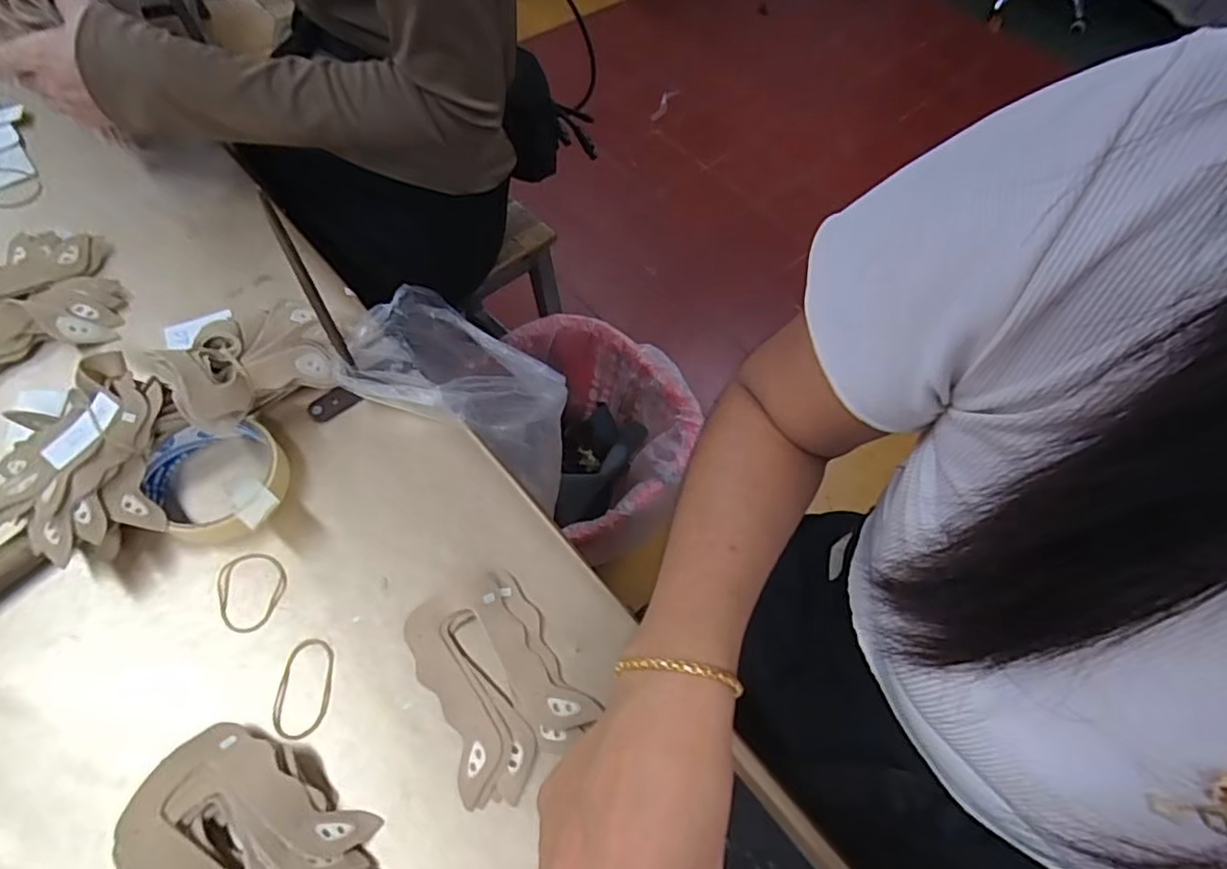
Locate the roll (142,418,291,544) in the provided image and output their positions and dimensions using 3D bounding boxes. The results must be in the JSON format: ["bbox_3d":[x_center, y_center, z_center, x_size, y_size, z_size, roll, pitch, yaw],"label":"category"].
[{"bbox_3d":[-0.266,0.032,0.428,0.084,0.027,0.086,2,59,-3],"label":"roll"}]

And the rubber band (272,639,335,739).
[{"bbox_3d":[-0.183,0.150,0.380,0.030,0.004,0.056,5,59,-1],"label":"rubber band"}]

